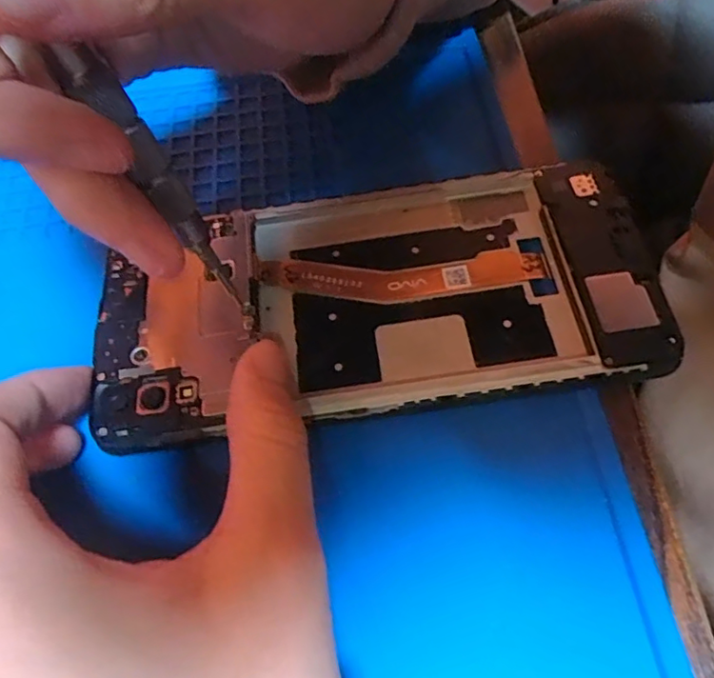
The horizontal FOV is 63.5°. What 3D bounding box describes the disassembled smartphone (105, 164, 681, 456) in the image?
[{"bbox_3d":[0.004,-0.012,0.158,0.146,0.008,0.071,-10,63,-1],"label":"disassembled smartphone"}]

